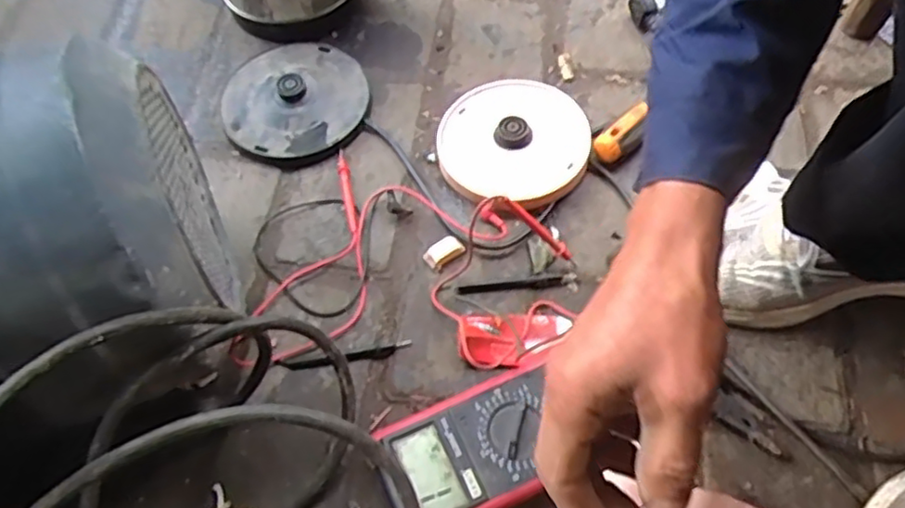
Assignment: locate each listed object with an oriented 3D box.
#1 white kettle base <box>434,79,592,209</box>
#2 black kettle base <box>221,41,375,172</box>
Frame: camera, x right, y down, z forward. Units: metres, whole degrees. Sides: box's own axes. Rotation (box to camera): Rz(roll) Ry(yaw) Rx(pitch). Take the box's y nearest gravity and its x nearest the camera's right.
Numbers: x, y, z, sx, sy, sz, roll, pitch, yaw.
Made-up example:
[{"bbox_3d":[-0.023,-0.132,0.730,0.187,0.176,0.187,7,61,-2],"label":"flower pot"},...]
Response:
[{"bbox_3d":[0.061,-0.116,0.638,0.137,0.032,0.144,22,65,14],"label":"white kettle base"},{"bbox_3d":[-0.161,-0.160,0.686,0.143,0.028,0.158,-26,63,-11],"label":"black kettle base"}]

